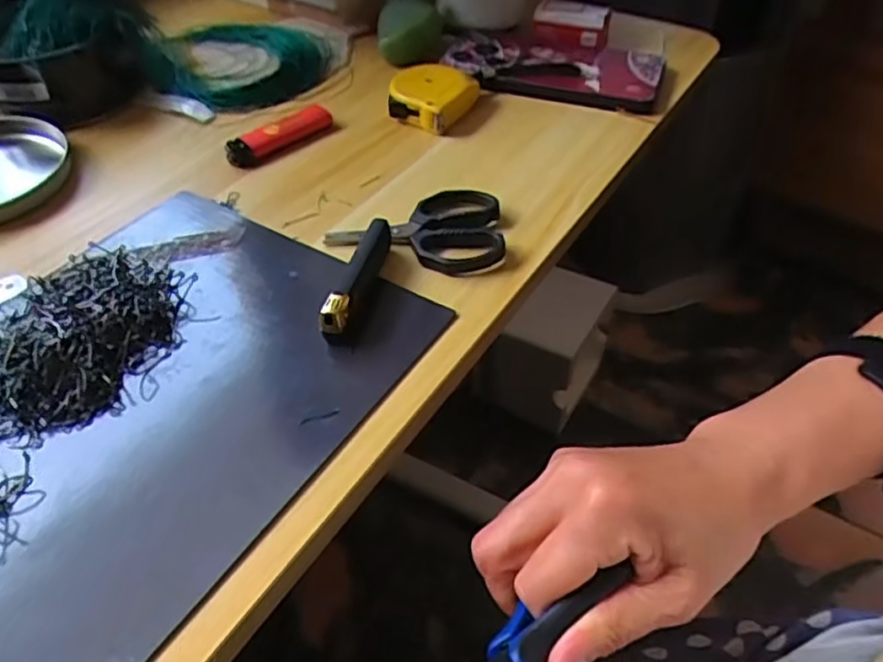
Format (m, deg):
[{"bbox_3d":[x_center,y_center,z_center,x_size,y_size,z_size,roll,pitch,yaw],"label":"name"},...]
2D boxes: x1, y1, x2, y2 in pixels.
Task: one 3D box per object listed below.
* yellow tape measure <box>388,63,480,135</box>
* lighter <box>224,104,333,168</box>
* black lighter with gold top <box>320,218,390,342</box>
[{"bbox_3d":[-0.004,-0.168,0.468,0.055,0.023,0.061,23,50,20],"label":"yellow tape measure"},{"bbox_3d":[-0.110,-0.132,0.443,0.074,0.013,0.028,-35,56,-30],"label":"lighter"},{"bbox_3d":[-0.043,-0.028,0.339,0.017,0.023,0.079,8,46,6],"label":"black lighter with gold top"}]

